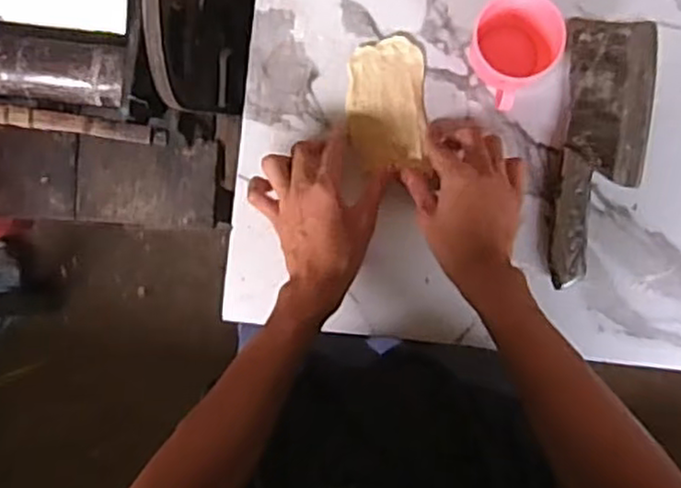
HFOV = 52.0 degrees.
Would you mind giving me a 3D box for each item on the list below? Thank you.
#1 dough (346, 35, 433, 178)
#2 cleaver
[{"bbox_3d":[0.043,-0.131,0.650,0.070,0.007,0.119,-1,86,3],"label":"dough"},{"bbox_3d":[0.243,-0.085,0.637,0.082,0.025,0.242,6,90,2],"label":"cleaver"}]

